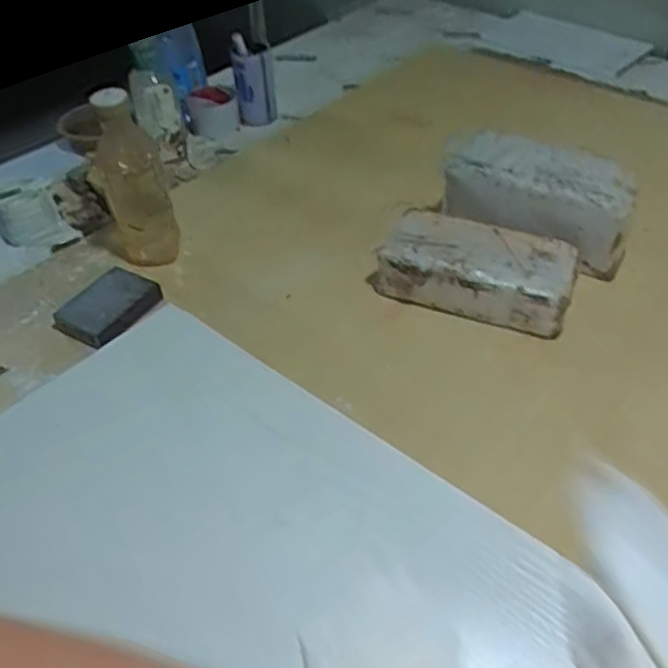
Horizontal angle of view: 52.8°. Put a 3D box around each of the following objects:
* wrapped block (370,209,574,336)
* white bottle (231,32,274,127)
[{"bbox_3d":[0.151,-0.070,0.731,0.210,0.061,0.101,14,48,16],"label":"wrapped block"},{"bbox_3d":[-0.125,-0.389,1.032,0.061,0.136,0.044,-15,23,-7],"label":"white bottle"}]

